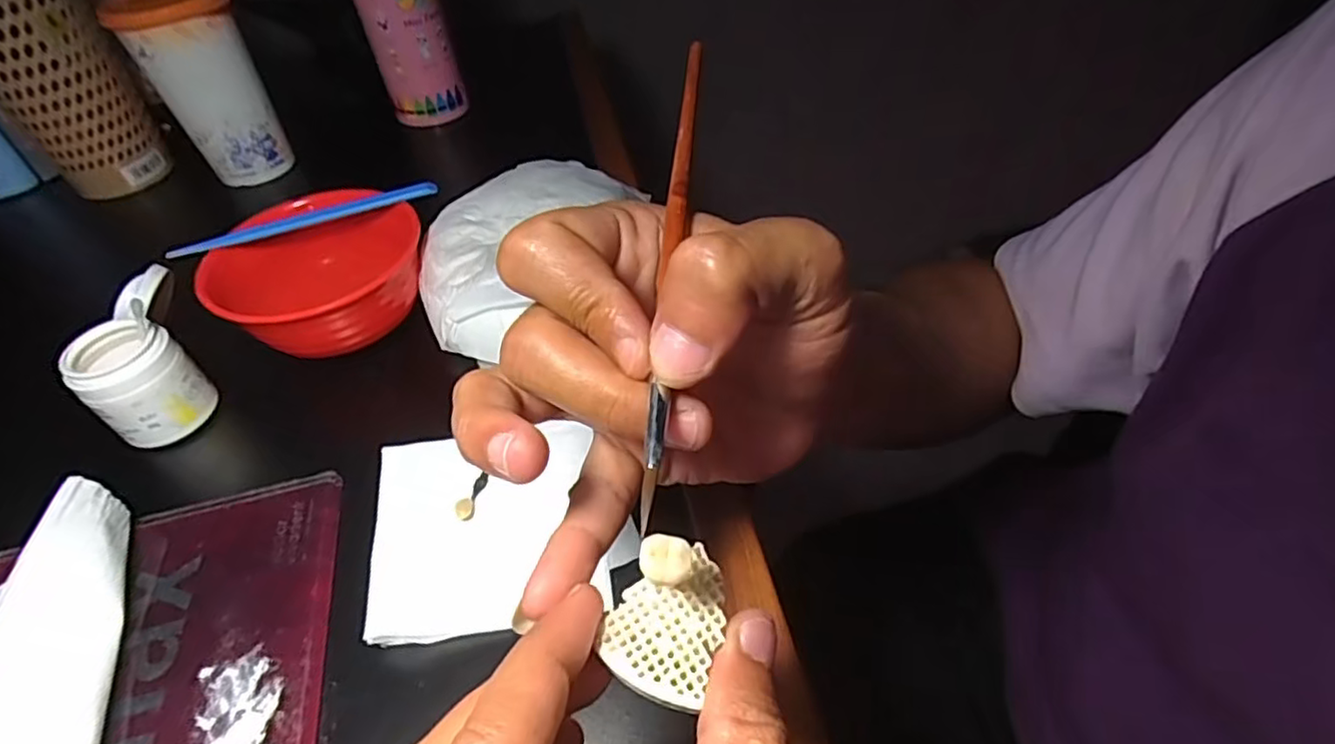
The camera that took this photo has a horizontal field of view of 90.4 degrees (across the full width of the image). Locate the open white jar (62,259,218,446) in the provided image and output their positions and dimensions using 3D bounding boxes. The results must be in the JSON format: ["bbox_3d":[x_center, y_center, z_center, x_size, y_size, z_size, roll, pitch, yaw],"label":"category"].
[{"bbox_3d":[-0.264,-0.007,0.333,0.047,0.052,0.072,-27,50,-19],"label":"open white jar"}]

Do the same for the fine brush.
[{"bbox_3d":[0.002,-0.038,0.189,0.006,0.009,0.165,2,63,7],"label":"fine brush"}]

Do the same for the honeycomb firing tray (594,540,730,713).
[{"bbox_3d":[0.000,0.057,0.155,0.025,0.005,0.035,13,49,17],"label":"honeycomb firing tray"}]

